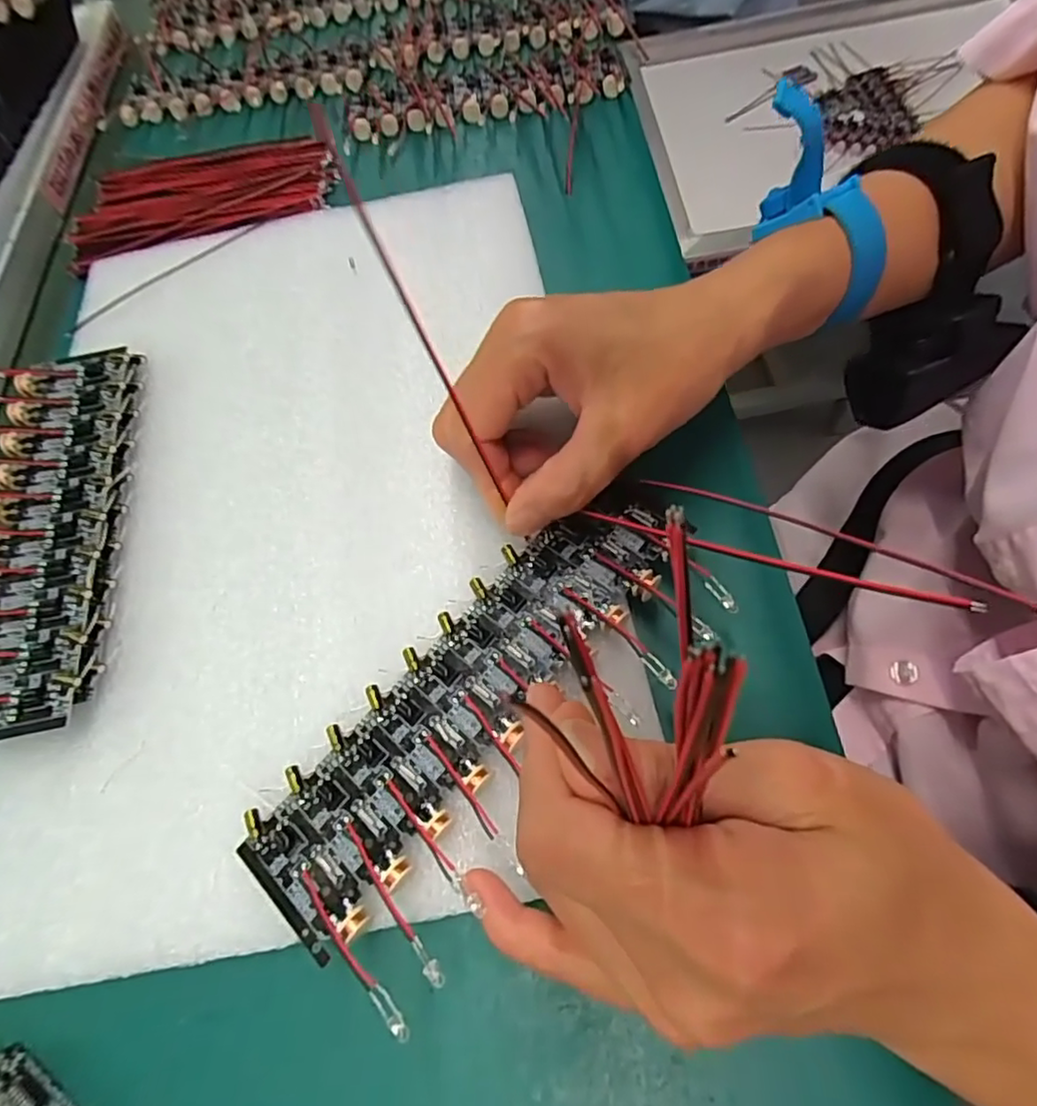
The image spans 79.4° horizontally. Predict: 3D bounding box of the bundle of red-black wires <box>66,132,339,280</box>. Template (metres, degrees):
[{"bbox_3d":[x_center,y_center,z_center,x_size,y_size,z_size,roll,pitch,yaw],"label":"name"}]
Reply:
[{"bbox_3d":[-0.171,-0.199,0.342,0.139,0.012,0.087,-16,62,0],"label":"bundle of red-black wires"}]

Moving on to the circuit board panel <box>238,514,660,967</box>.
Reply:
[{"bbox_3d":[-0.016,0.042,0.189,0.045,0.008,0.148,38,73,21],"label":"circuit board panel"}]

